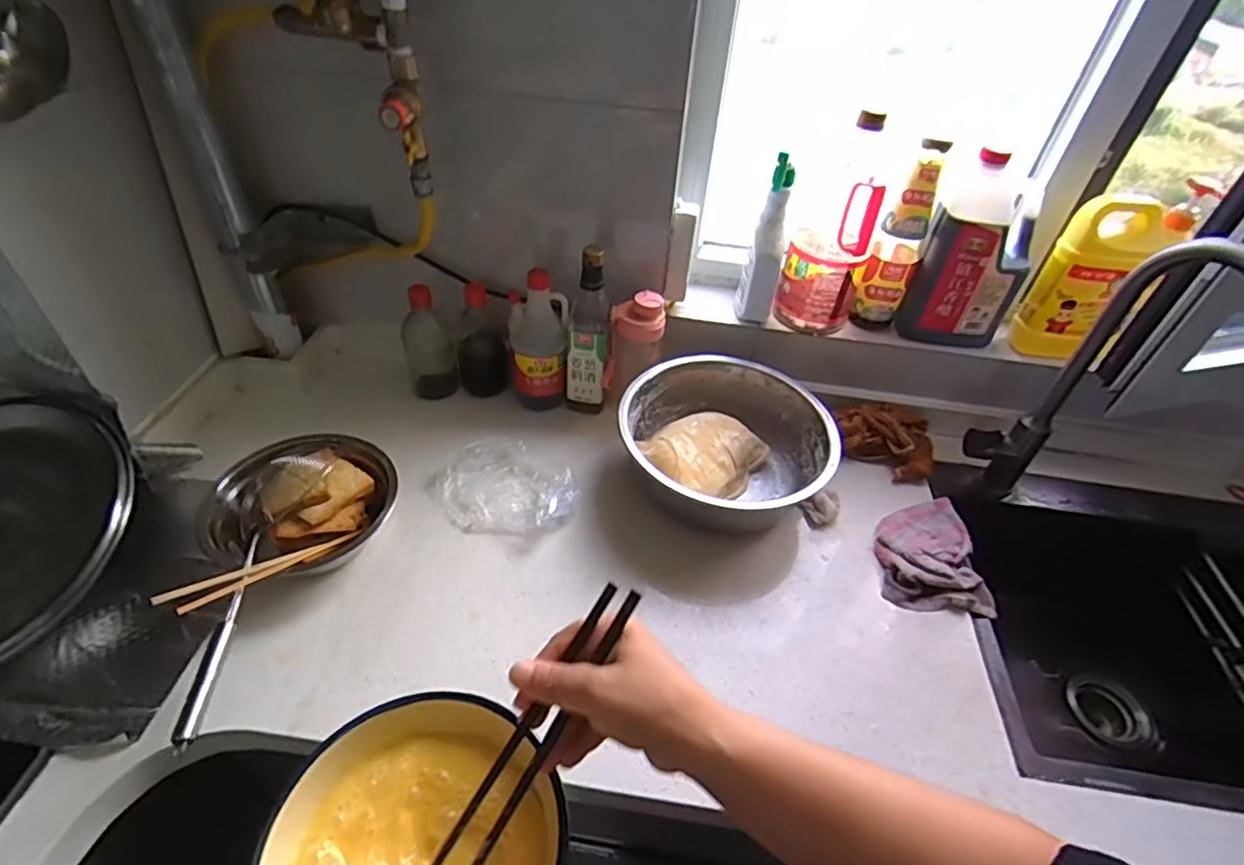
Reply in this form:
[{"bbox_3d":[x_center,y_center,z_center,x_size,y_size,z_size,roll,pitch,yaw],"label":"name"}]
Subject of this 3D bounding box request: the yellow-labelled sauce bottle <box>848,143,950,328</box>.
[{"bbox_3d":[0.391,-0.280,0.890,0.091,0.261,0.072,4,44,-1],"label":"yellow-labelled sauce bottle"}]

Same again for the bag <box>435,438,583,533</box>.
[{"bbox_3d":[-0.158,0.069,0.847,0.198,0.035,0.156,3,44,-2],"label":"bag"}]

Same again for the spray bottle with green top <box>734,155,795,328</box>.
[{"bbox_3d":[0.211,-0.270,0.891,0.057,0.232,0.053,14,44,9],"label":"spray bottle with green top"}]

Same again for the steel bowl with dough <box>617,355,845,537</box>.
[{"bbox_3d":[0.141,0.021,0.882,0.297,0.114,0.281,3,44,-2],"label":"steel bowl with dough"}]

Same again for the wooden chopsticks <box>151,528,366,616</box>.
[{"bbox_3d":[-0.382,0.148,0.671,0.023,0.022,0.220,26,20,21],"label":"wooden chopsticks"}]

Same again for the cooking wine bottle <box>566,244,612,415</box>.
[{"bbox_3d":[-0.047,-0.148,0.919,0.062,0.264,0.062,6,44,2],"label":"cooking wine bottle"}]

